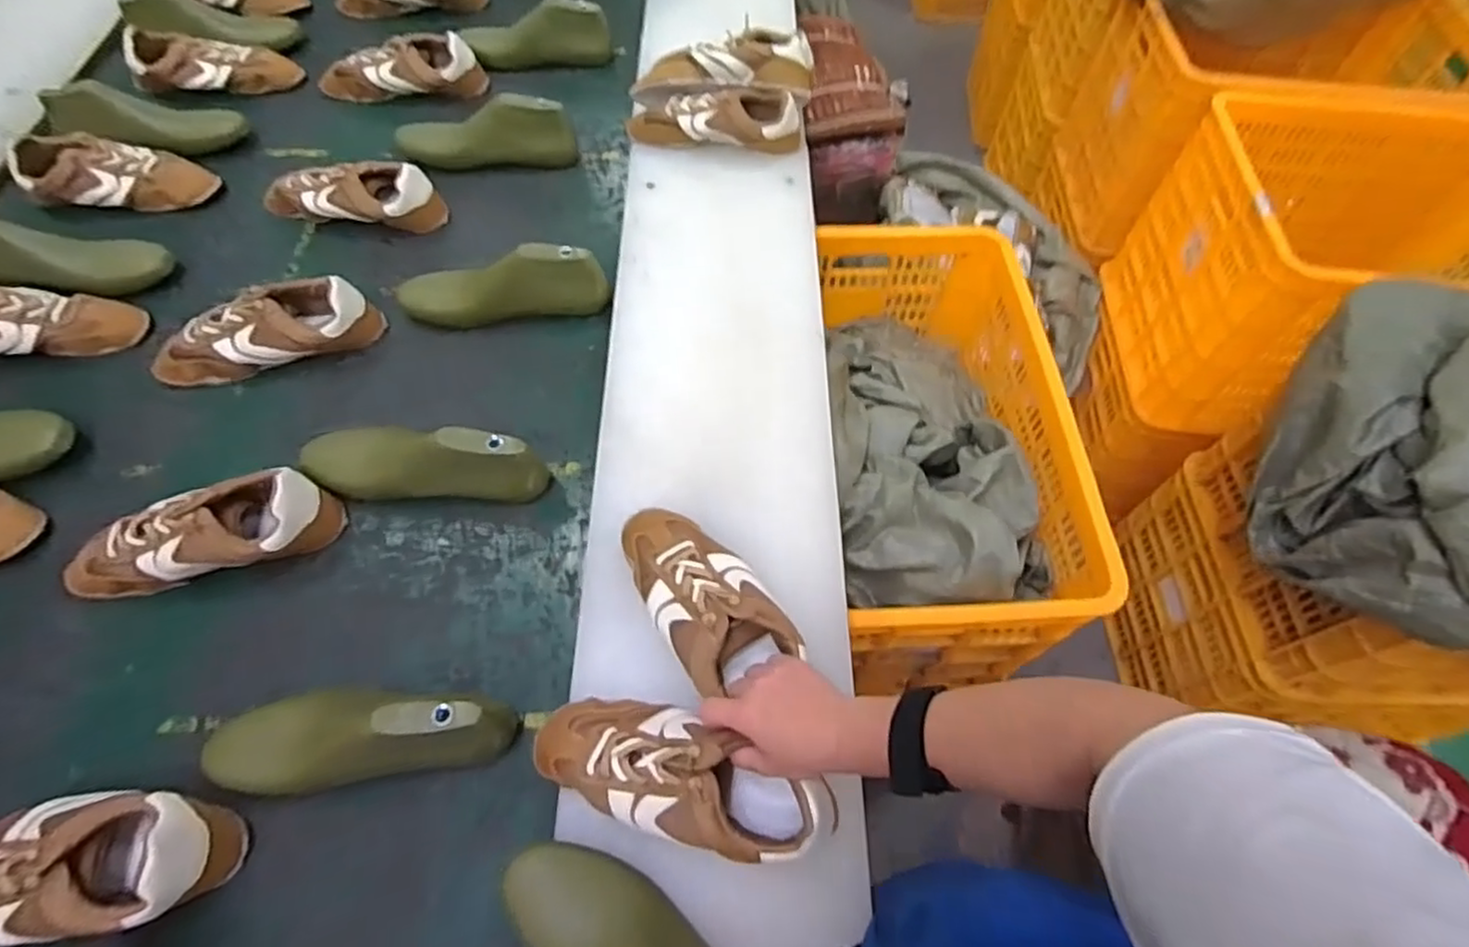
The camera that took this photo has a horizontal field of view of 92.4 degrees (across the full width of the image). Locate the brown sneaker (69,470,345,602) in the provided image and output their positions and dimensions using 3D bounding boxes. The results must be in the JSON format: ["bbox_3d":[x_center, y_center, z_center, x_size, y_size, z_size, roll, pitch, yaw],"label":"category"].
[{"bbox_3d":[-0.512,0.059,0.675,0.232,0.069,0.079,-13,62,-11],"label":"brown sneaker"}]

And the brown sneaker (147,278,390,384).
[{"bbox_3d":[-0.541,-0.162,0.814,0.243,0.080,0.083,-20,64,-14],"label":"brown sneaker"}]

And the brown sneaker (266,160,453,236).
[{"bbox_3d":[-0.506,-0.370,0.927,0.228,0.067,0.072,8,61,1],"label":"brown sneaker"}]

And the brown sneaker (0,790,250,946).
[{"bbox_3d":[-0.504,0.296,0.534,0.217,0.069,0.096,-5,61,-6],"label":"brown sneaker"}]

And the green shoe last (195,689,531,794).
[{"bbox_3d":[-0.314,0.216,0.582,0.242,0.093,0.082,0,61,-3],"label":"green shoe last"}]

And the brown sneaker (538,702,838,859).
[{"bbox_3d":[-0.042,0.230,0.538,0.226,0.074,0.084,16,61,13],"label":"brown sneaker"}]

